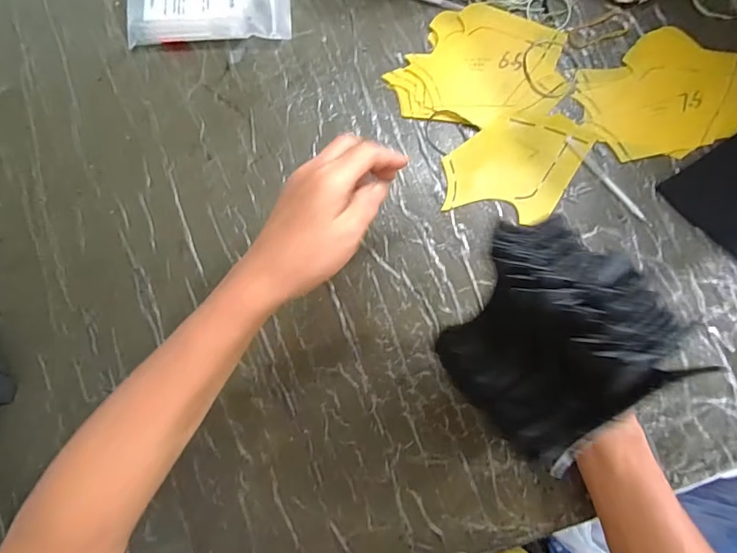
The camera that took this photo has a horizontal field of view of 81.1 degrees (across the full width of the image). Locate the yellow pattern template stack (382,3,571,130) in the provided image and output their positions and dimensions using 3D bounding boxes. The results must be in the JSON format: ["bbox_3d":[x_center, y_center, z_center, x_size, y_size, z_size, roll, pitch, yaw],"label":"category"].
[{"bbox_3d":[0.109,-0.204,0.419,0.159,0.005,0.115,12,88,6],"label":"yellow pattern template stack"}]

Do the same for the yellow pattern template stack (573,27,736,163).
[{"bbox_3d":[0.276,-0.167,0.398,0.144,0.006,0.113,-27,84,3],"label":"yellow pattern template stack"}]

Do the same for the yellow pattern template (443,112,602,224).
[{"bbox_3d":[0.140,-0.106,0.411,0.122,0.004,0.105,16,88,6],"label":"yellow pattern template"}]

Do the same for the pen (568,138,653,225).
[{"bbox_3d":[0.222,-0.089,0.399,0.008,0.004,0.107,-39,84,2],"label":"pen"}]

